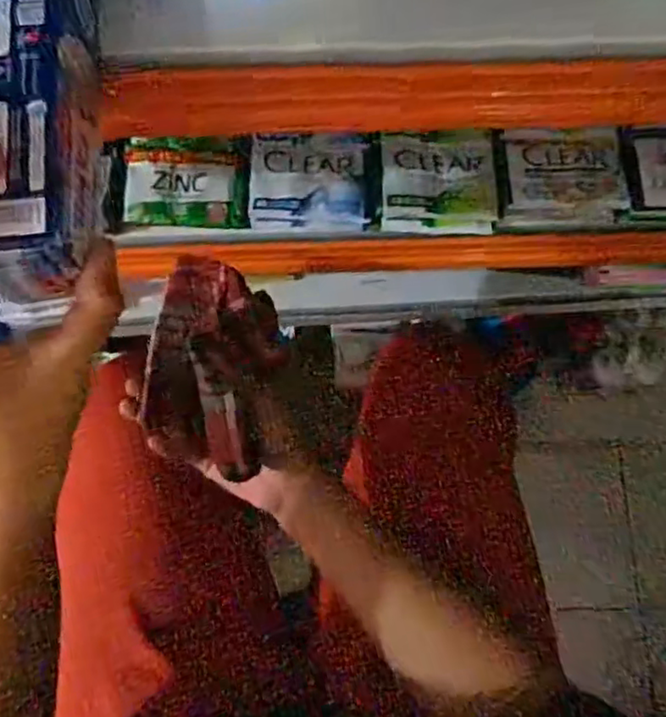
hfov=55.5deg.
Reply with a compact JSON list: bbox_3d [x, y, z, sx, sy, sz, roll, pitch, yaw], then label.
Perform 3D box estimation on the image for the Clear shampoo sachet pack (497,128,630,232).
[{"bbox_3d":[0.171,-0.130,0.466,0.088,0.010,0.072,2,109,5],"label":"Clear shampoo sachet pack"}]

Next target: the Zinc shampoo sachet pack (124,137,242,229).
[{"bbox_3d":[-0.113,-0.136,0.482,0.088,0.011,0.070,0,77,-1],"label":"Zinc shampoo sachet pack"}]

